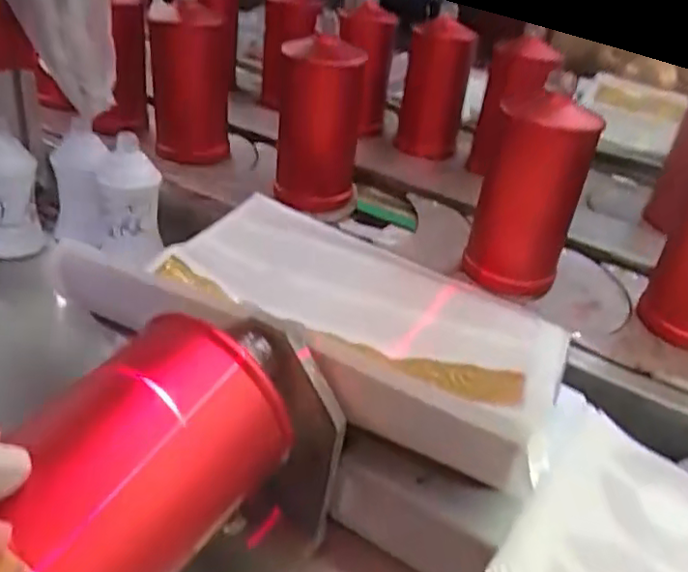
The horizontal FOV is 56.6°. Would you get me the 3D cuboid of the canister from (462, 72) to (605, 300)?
[{"bbox_3d":[0.171,-0.085,0.590,0.087,0.186,0.081,17,33,14],"label":"canister"}]

